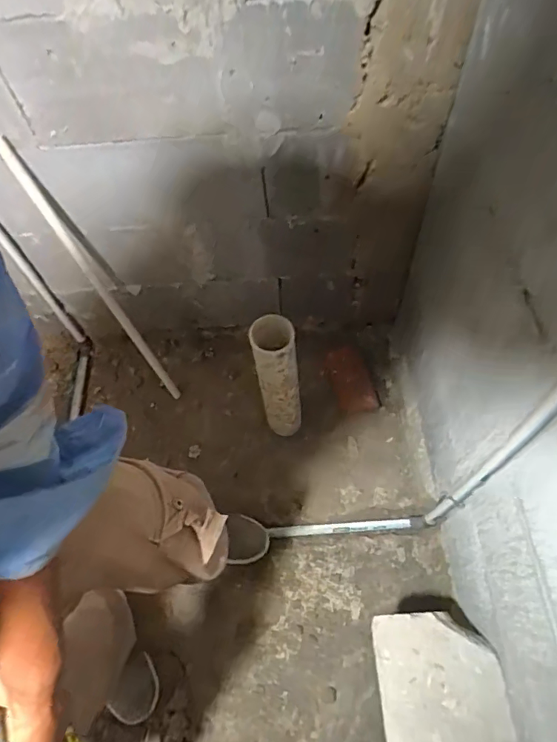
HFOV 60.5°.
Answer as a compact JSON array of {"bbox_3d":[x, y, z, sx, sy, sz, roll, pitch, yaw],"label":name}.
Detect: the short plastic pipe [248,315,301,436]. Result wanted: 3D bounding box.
[{"bbox_3d":[0.001,0.036,1.147,0.099,0.426,0.088,-11,59,-3],"label":"short plastic pipe"}]

